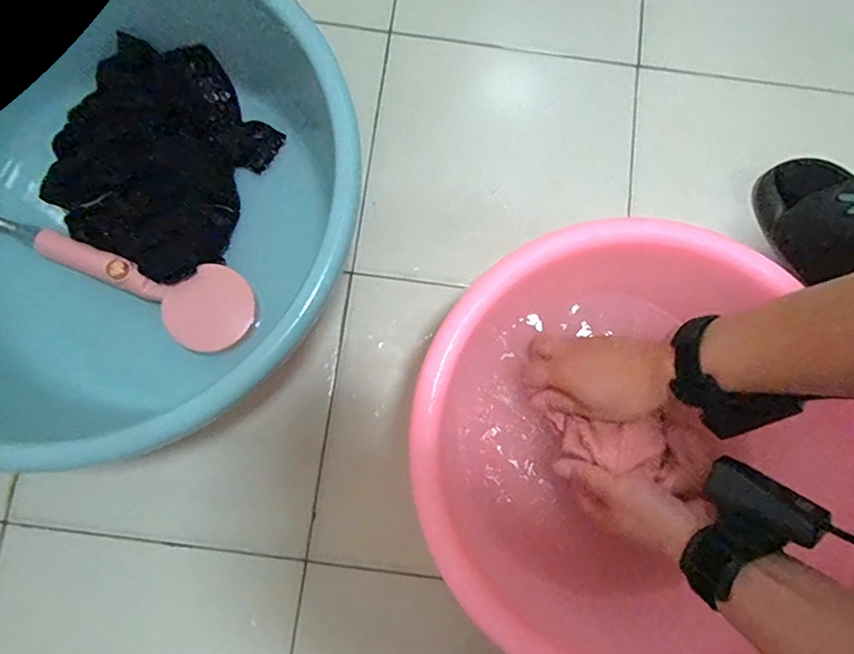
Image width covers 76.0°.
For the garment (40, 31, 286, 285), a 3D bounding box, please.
[{"bbox_3d":[-0.280,-0.179,0.571,0.197,0.048,0.229,23,81,2],"label":"garment"}]

